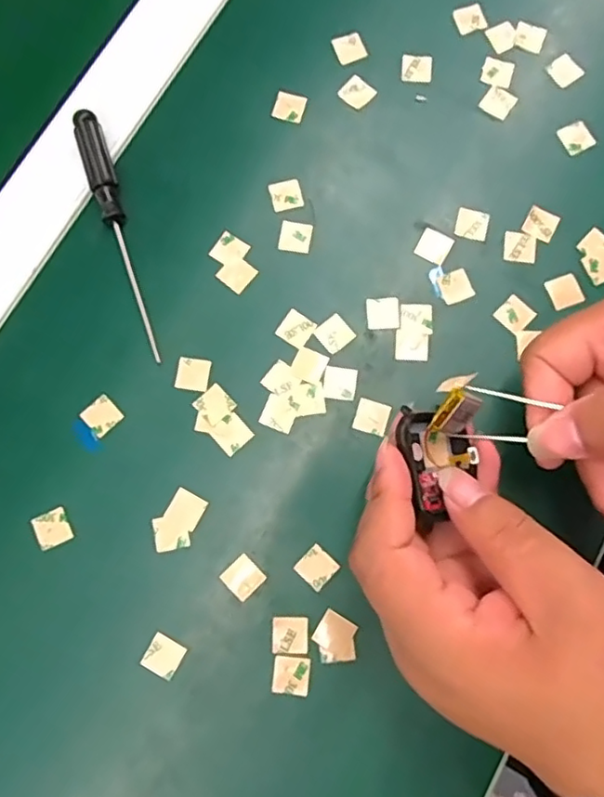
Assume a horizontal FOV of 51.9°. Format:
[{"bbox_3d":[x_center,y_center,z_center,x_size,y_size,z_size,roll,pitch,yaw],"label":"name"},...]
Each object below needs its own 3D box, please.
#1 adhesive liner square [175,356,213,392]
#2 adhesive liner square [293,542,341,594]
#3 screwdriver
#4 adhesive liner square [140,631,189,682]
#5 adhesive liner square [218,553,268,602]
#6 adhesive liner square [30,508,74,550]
[{"bbox_3d":[-0.052,-0.012,0.297,0.016,0.004,0.015,10,77,0],"label":"adhesive liner square"},{"bbox_3d":[0.007,0.076,0.280,0.015,0.004,0.016,42,82,9],"label":"adhesive liner square"},{"bbox_3d":[-0.089,-0.082,0.303,0.014,0.012,0.129,-19,79,-3],"label":"screwdriver"},{"bbox_3d":[-0.061,0.113,0.273,0.016,0.004,0.015,30,75,5],"label":"adhesive liner square"},{"bbox_3d":[-0.026,0.080,0.279,0.016,0.004,0.016,44,79,12],"label":"adhesive liner square"},{"bbox_3d":[-0.114,0.060,0.284,0.016,0.004,0.015,-25,78,-8],"label":"adhesive liner square"}]

